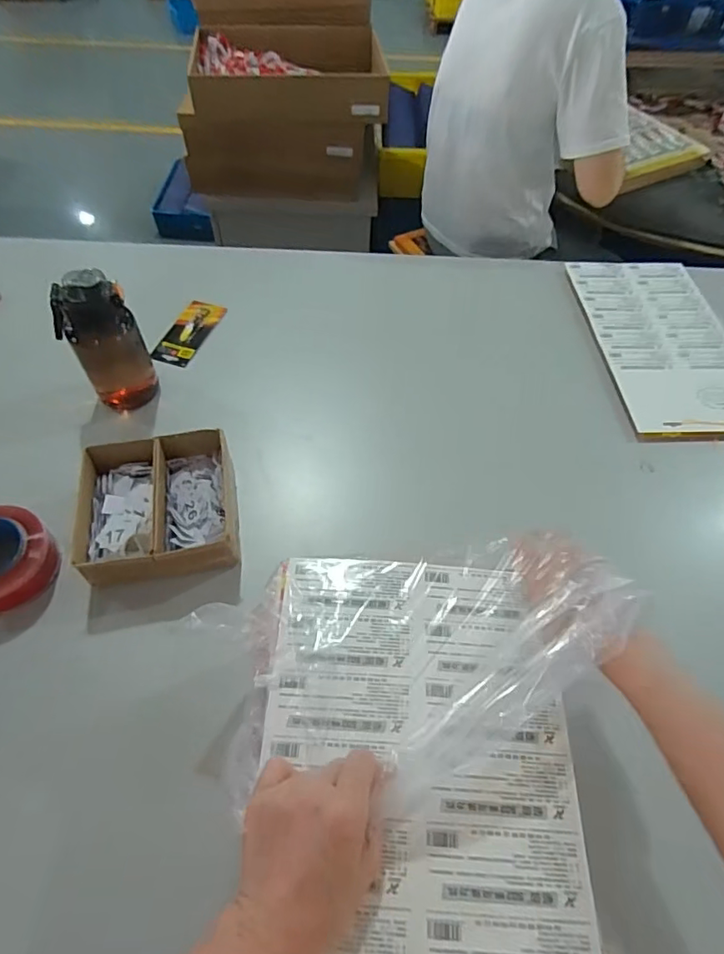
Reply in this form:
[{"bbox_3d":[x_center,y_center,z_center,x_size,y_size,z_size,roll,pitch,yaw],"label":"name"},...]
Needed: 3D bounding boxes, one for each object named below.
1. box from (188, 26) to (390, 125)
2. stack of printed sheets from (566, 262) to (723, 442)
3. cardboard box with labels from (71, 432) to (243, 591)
[{"bbox_3d":[-0.185,-1.035,1.370,0.472,0.103,0.354,-3,56,-5],"label":"box"},{"bbox_3d":[0.527,-0.238,0.932,0.243,0.031,0.419,-2,56,-4],"label":"stack of printed sheets"},{"bbox_3d":[-0.256,0.038,0.686,0.187,0.066,0.200,-6,56,-7],"label":"cardboard box with labels"}]

